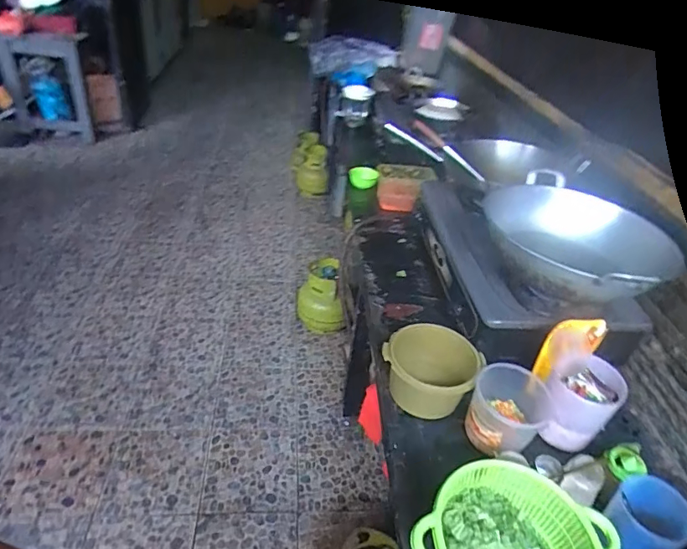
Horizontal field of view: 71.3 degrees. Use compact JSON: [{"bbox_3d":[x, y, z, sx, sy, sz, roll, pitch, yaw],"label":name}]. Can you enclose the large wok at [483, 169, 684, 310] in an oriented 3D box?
[{"bbox_3d":[0.539,-0.036,1.103,0.406,0.190,0.401,13,35,7],"label":"large wok"}]

